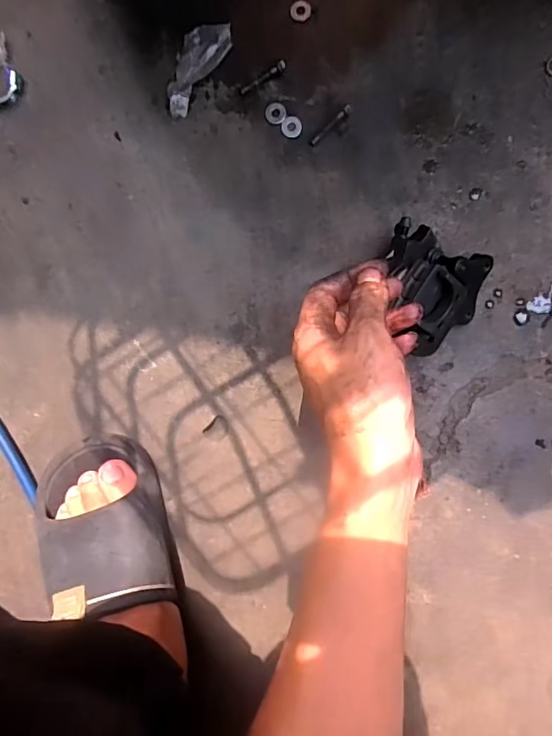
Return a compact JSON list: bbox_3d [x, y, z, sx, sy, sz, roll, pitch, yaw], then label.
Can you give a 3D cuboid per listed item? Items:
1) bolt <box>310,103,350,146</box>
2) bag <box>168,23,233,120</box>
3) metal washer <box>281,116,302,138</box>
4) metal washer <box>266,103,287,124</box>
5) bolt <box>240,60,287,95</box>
[{"bbox_3d":[0.049,-0.216,0.441,0.045,0.005,0.009,-40,89,15],"label":"bolt"},{"bbox_3d":[-0.075,-0.274,0.446,0.035,0.011,0.092,34,92,2],"label":"bag"},{"bbox_3d":[0.014,-0.219,0.448,0.018,0.004,0.018,0,91,3],"label":"metal washer"},{"bbox_3d":[0.000,-0.231,0.444,0.018,0.004,0.018,5,91,3],"label":"metal washer"},{"bbox_3d":[-0.012,-0.258,0.440,0.046,0.012,0.009,-28,90,3],"label":"bolt"}]

